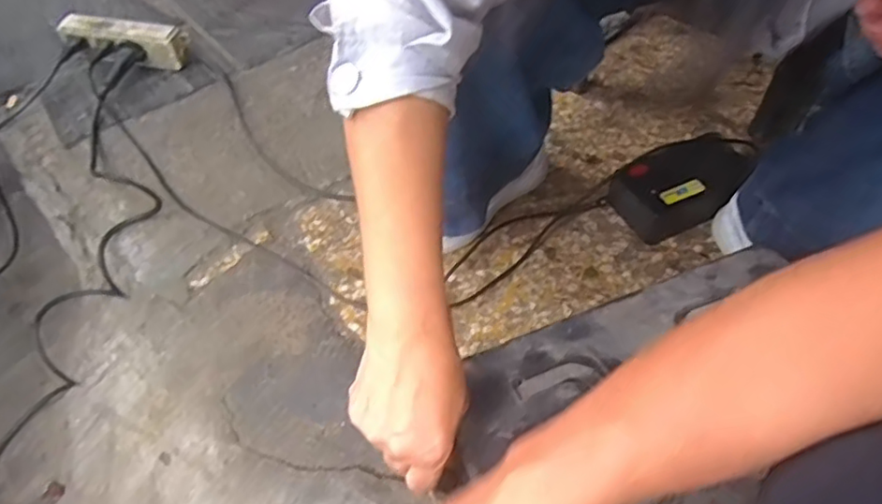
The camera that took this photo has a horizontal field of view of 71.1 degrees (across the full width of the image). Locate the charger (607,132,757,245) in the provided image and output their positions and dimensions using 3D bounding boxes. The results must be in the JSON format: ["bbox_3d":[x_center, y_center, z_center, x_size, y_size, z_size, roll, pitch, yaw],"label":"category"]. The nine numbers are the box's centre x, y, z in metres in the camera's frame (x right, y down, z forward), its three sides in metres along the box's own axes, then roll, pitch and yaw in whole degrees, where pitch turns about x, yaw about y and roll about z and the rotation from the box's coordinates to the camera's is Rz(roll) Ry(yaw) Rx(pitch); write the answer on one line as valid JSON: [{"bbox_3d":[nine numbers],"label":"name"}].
[{"bbox_3d":[0.309,-0.084,0.781,0.173,0.079,0.089,-18,53,-12],"label":"charger"}]

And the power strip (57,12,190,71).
[{"bbox_3d":[-0.441,-0.293,0.868,0.179,0.070,0.031,8,52,8],"label":"power strip"}]

